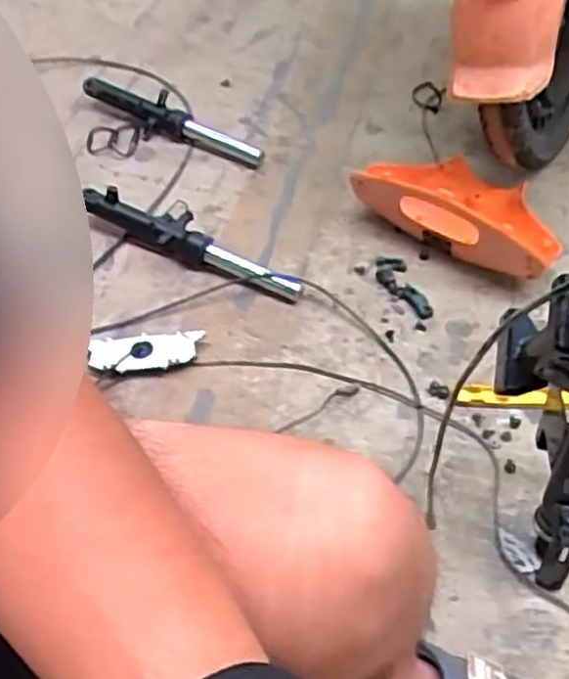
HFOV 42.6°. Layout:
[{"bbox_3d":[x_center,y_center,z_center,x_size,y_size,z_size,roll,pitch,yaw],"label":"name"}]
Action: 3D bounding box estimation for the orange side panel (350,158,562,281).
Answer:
[{"bbox_3d":[0.234,-0.184,0.970,0.269,0.074,0.118,26,56,23],"label":"orange side panel"}]

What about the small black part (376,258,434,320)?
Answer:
[{"bbox_3d":[0.153,-0.065,0.954,0.043,0.020,0.102,-17,51,-11],"label":"small black part"}]

